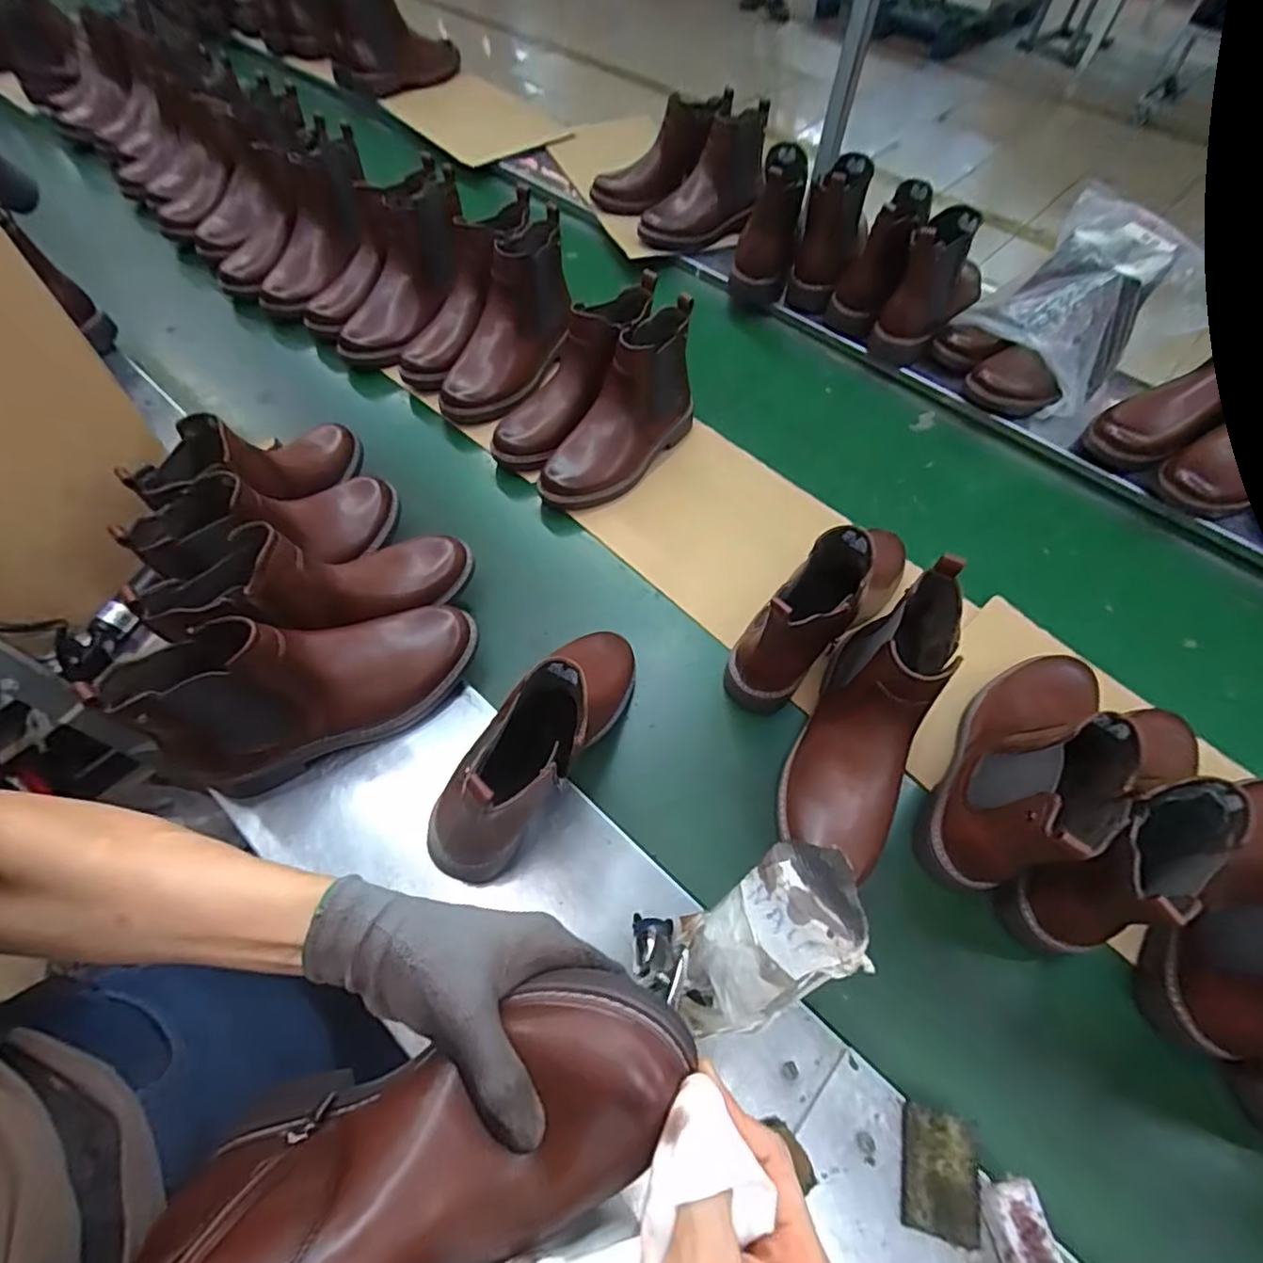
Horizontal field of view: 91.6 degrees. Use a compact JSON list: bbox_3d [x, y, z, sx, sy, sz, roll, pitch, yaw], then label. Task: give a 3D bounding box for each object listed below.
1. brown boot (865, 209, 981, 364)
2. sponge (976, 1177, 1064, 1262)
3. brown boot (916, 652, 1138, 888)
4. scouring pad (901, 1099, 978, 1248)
[{"bbox_3d":[0.467,-0.532,0.900,0.091,0.166,0.264,34,64,17],"label":"brown boot"},{"bbox_3d":[0.255,0.396,0.390,0.033,0.029,0.071,-9,60,-7],"label":"sponge"},{"bbox_3d":[0.362,0.098,0.541,0.090,0.159,0.265,32,63,16],"label":"brown boot"},{"bbox_3d":[0.213,0.375,0.424,0.048,0.012,0.068,14,60,6],"label":"scouring pad"}]

